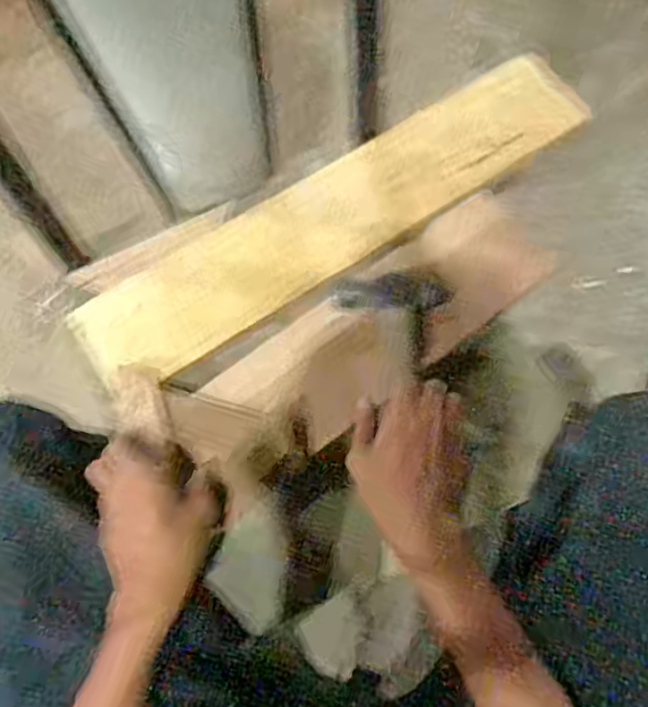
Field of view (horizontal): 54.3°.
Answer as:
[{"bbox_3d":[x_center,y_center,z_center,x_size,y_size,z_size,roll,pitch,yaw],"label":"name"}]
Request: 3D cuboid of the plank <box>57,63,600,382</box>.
[{"bbox_3d":[0.015,-0.141,0.627,0.539,0.029,0.122,-31,70,-10],"label":"plank"}]

